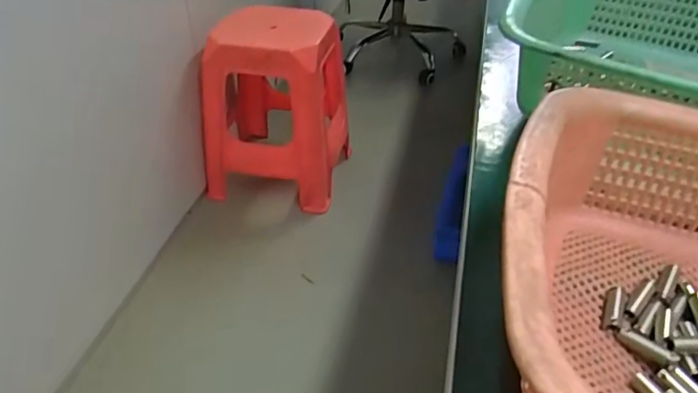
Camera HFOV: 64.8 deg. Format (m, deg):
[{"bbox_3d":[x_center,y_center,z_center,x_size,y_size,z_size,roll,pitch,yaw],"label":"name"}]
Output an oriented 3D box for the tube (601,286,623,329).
[{"bbox_3d":[0.127,0.053,0.263,0.008,0.006,0.026,18,41,21],"label":"tube"}]

